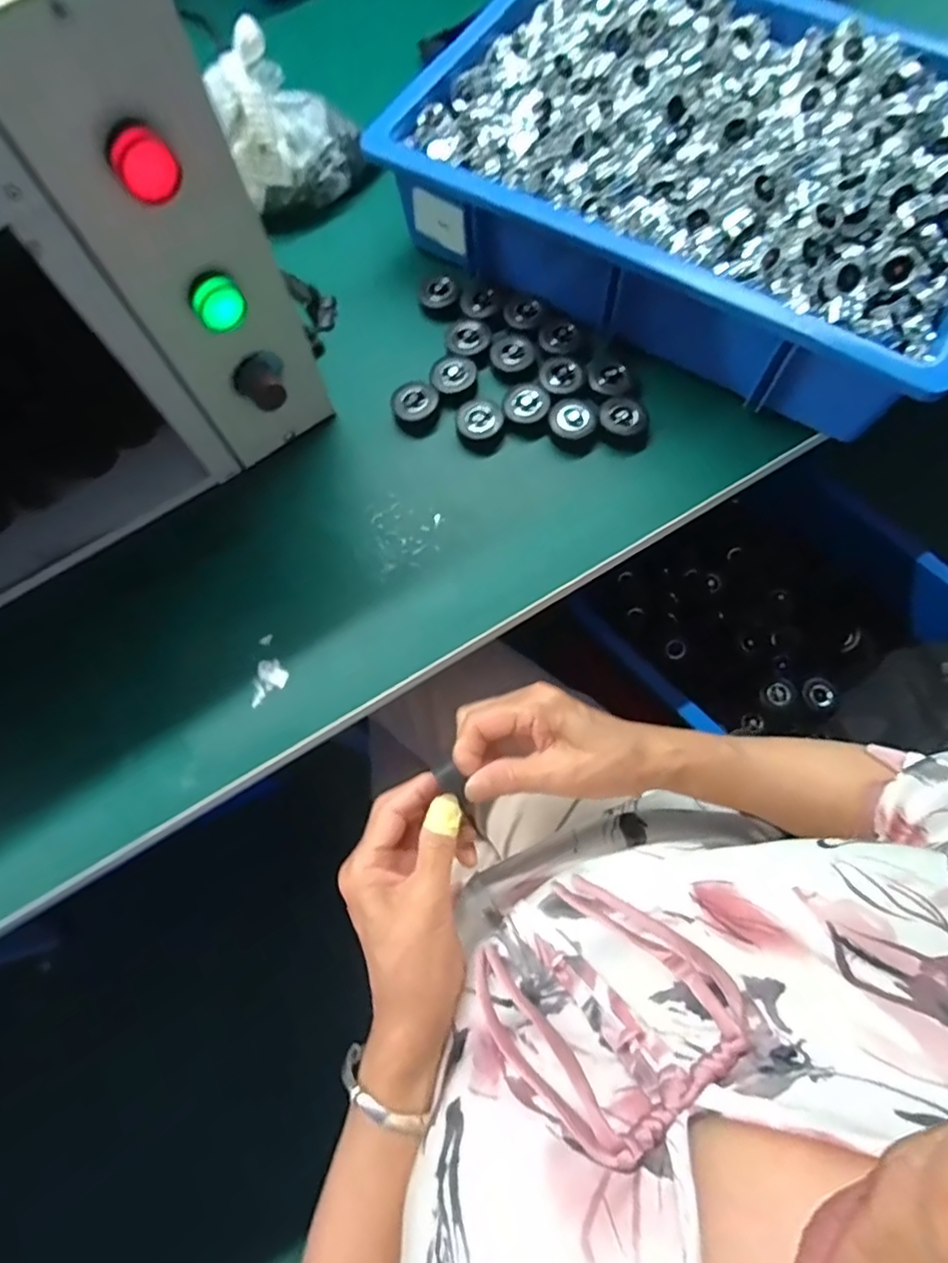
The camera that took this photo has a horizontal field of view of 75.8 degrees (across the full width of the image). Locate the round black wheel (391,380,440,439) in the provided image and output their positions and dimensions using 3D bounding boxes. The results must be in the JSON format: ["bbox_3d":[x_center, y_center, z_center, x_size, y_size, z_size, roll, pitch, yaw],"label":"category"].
[{"bbox_3d":[-0.046,-0.178,0.486,0.037,0.017,0.038,-1,74,2],"label":"round black wheel"}]

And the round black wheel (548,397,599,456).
[{"bbox_3d":[0.077,-0.163,0.479,0.036,0.024,0.040,-7,74,0],"label":"round black wheel"}]

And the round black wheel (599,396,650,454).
[{"bbox_3d":[0.119,-0.164,0.476,0.041,0.023,0.038,-1,74,2],"label":"round black wheel"}]

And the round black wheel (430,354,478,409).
[{"bbox_3d":[-0.017,-0.208,0.494,0.036,0.017,0.036,-1,74,2],"label":"round black wheel"}]

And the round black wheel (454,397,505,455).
[{"bbox_3d":[0.005,-0.164,0.480,0.037,0.015,0.043,-4,74,1],"label":"round black wheel"}]

